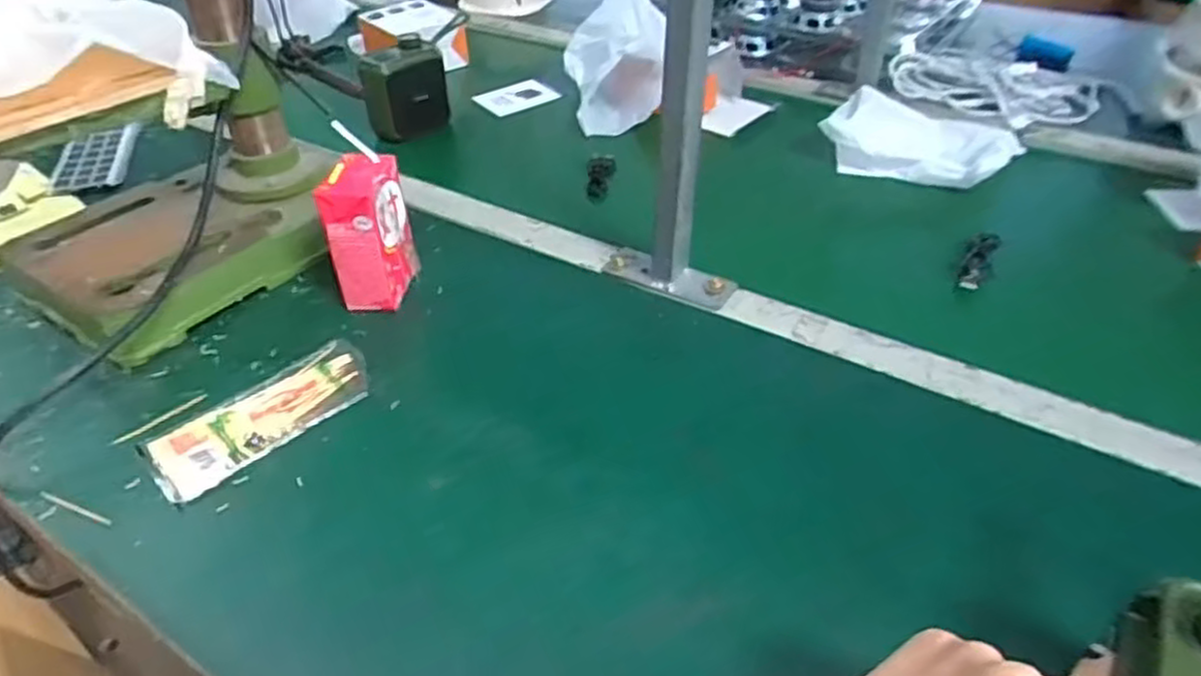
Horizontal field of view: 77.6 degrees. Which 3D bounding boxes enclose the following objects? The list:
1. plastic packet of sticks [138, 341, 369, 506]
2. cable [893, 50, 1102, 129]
[{"bbox_3d":[-0.222,0.050,0.500,0.065,0.006,0.147,32,51,33],"label":"plastic packet of sticks"},{"bbox_3d":[0.449,-0.294,0.857,0.161,0.030,0.227,-23,45,-26],"label":"cable"}]

